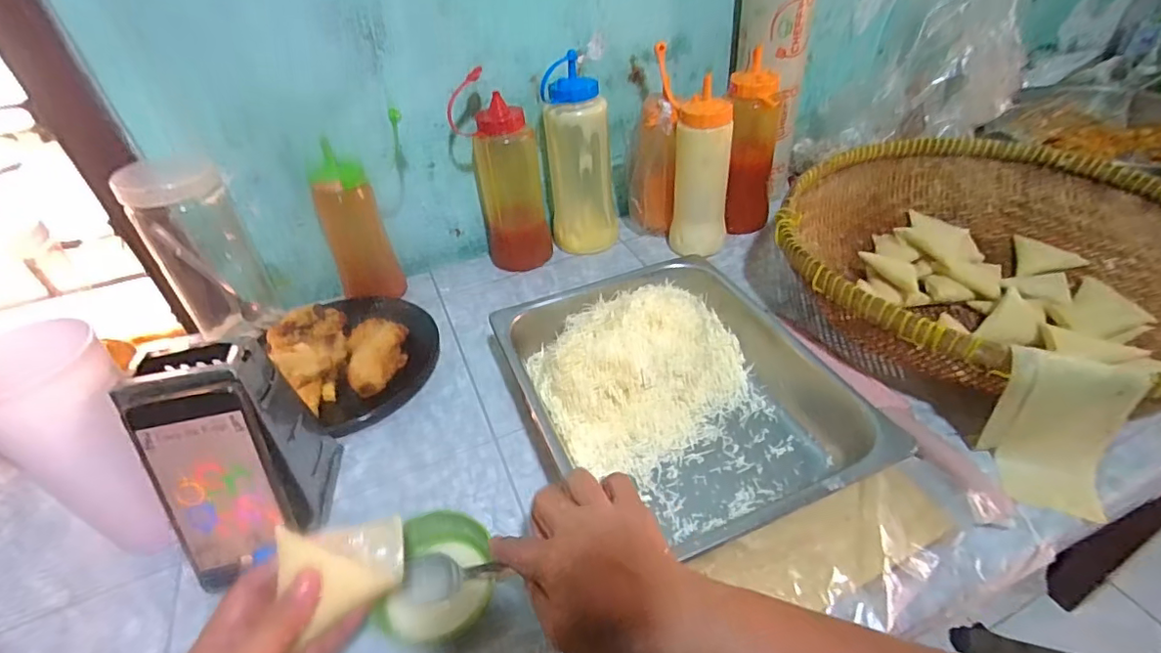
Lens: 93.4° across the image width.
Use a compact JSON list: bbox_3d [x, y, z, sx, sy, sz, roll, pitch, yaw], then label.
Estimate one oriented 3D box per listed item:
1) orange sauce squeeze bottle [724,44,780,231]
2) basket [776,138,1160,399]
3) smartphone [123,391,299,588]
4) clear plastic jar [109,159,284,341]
[{"bbox_3d":[0.226,-0.228,0.730,0.069,0.206,0.058,8,41,15],"label":"orange sauce squeeze bottle"},{"bbox_3d":[0.444,-0.071,0.591,0.435,0.097,0.419,-3,40,3],"label":"basket"},{"bbox_3d":[-0.267,0.123,0.406,0.078,0.157,0.011,-11,22,-9],"label":"smartphone"},{"bbox_3d":[-0.420,-0.079,0.625,0.087,0.205,0.084,-26,44,-23],"label":"clear plastic jar"}]

